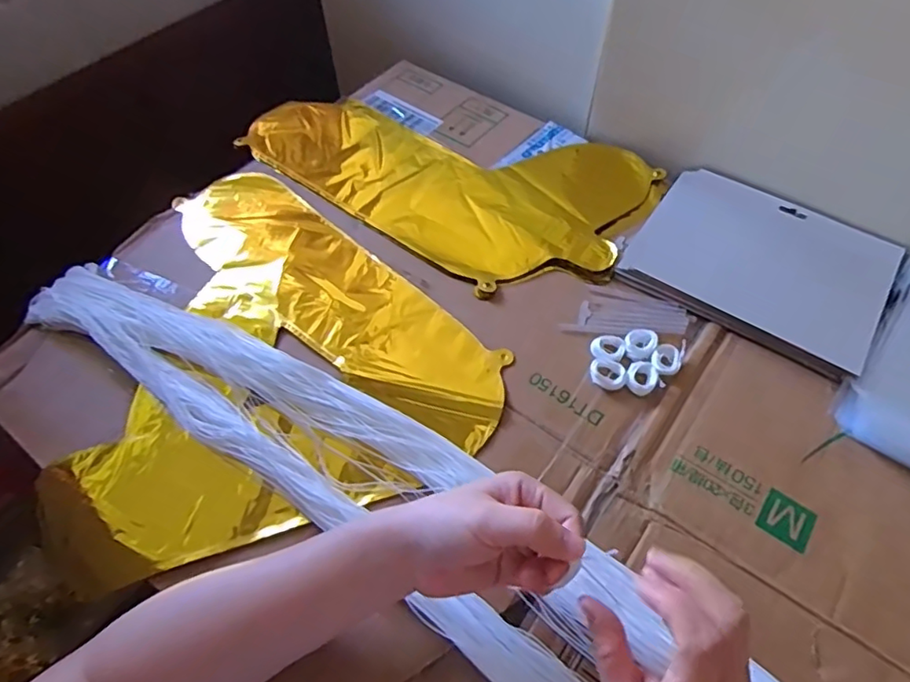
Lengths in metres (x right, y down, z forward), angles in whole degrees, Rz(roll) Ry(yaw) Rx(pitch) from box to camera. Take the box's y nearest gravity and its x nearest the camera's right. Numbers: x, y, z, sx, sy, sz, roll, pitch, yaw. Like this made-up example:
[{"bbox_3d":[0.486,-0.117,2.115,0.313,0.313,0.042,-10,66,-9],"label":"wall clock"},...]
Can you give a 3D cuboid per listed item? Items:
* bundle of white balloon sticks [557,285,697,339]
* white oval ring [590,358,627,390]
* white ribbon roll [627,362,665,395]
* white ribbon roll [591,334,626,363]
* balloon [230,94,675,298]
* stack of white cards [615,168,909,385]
[{"bbox_3d":[0.149,-0.021,0.503,0.102,0.006,0.053,14,57,9],"label":"bundle of white balloon sticks"},{"bbox_3d":[0.120,0.026,0.462,0.028,0.010,0.023,16,57,10],"label":"white oval ring"},{"bbox_3d":[0.147,0.029,0.461,0.026,0.008,0.024,0,56,0],"label":"white ribbon roll"},{"bbox_3d":[0.124,0.006,0.477,0.026,0.008,0.027,0,56,0],"label":"white ribbon roll"},{"bbox_3d":[-0.004,-0.186,0.605,0.391,0.006,0.232,34,62,21],"label":"balloon"},{"bbox_3d":[0.272,-0.071,0.524,0.205,0.014,0.163,31,61,19],"label":"stack of white cards"}]

